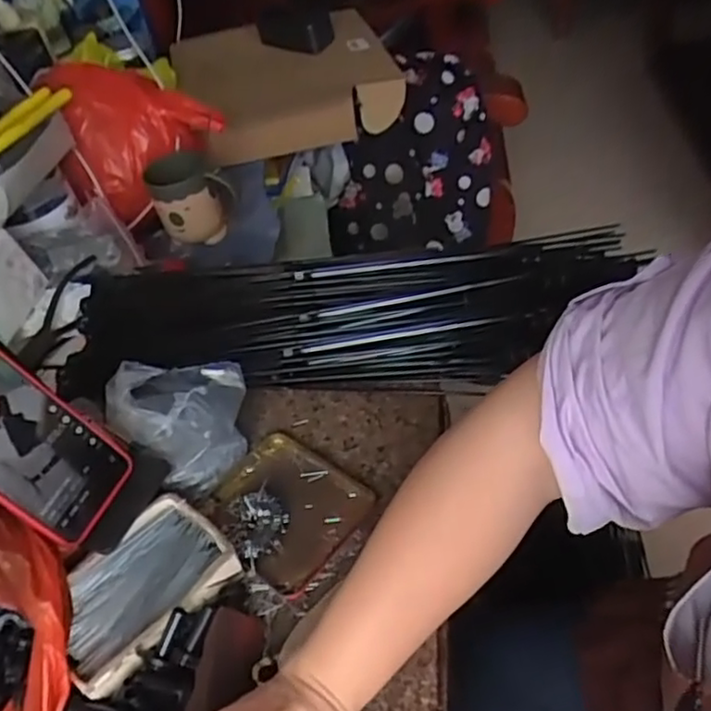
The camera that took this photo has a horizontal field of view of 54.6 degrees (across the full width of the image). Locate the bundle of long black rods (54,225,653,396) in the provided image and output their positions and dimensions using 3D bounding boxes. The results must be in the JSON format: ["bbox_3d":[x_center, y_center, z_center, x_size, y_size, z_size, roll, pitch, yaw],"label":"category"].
[{"bbox_3d":[-0.026,-0.047,0.652,0.532,0.074,0.189,-3,45,10],"label":"bundle of long black rods"}]

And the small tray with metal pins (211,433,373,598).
[{"bbox_3d":[-0.056,0.118,0.536,0.116,0.022,0.103,28,51,31],"label":"small tray with metal pins"}]

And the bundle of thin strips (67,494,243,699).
[{"bbox_3d":[-0.151,0.159,0.479,0.121,0.020,0.089,-34,49,-29],"label":"bundle of thin strips"}]

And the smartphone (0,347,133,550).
[{"bbox_3d":[-0.230,0.053,0.462,0.007,0.162,0.083,-16,36,44],"label":"smartphone"}]

